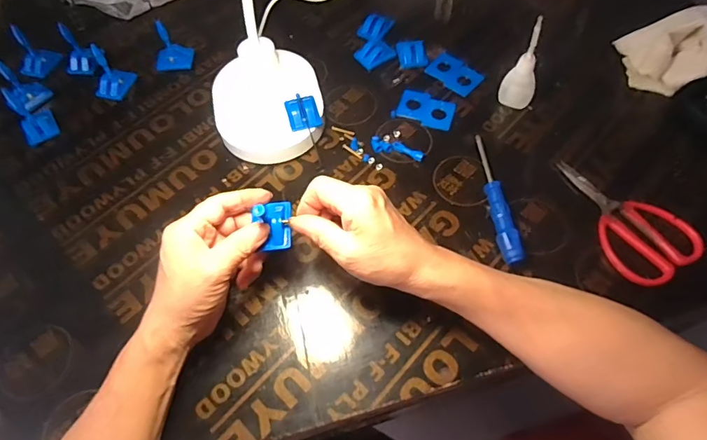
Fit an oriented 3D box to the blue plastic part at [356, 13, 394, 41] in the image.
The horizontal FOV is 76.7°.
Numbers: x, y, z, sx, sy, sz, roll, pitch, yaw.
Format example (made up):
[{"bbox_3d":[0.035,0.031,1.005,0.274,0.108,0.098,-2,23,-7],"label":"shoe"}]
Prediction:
[{"bbox_3d":[0.028,-0.252,0.580,0.033,0.015,0.040,27,65,18],"label":"blue plastic part"}]

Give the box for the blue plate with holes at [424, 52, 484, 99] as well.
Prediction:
[{"bbox_3d":[0.122,-0.178,0.542,0.040,0.006,0.066,-40,65,-19],"label":"blue plate with holes"}]

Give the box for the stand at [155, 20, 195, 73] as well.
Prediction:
[{"bbox_3d":[-0.228,-0.216,0.551,0.043,0.057,0.032,-10,59,-3],"label":"stand"}]

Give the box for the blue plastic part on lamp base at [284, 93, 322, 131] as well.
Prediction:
[{"bbox_3d":[-0.055,-0.116,0.477,0.032,0.014,0.039,-17,60,-7],"label":"blue plastic part on lamp base"}]

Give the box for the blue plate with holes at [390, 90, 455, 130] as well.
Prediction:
[{"bbox_3d":[0.083,-0.127,0.515,0.066,0.005,0.045,22,63,15],"label":"blue plate with holes"}]

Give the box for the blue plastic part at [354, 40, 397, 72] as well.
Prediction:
[{"bbox_3d":[0.026,-0.208,0.556,0.045,0.015,0.037,-32,63,-15],"label":"blue plastic part"}]

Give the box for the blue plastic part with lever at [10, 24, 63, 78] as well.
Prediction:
[{"bbox_3d":[-0.404,-0.209,0.560,0.040,0.040,0.044,4,60,5],"label":"blue plastic part with lever"}]

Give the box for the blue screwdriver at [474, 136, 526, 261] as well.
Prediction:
[{"bbox_3d":[0.140,-0.025,0.443,0.017,0.020,0.147,-6,59,0],"label":"blue screwdriver"}]

